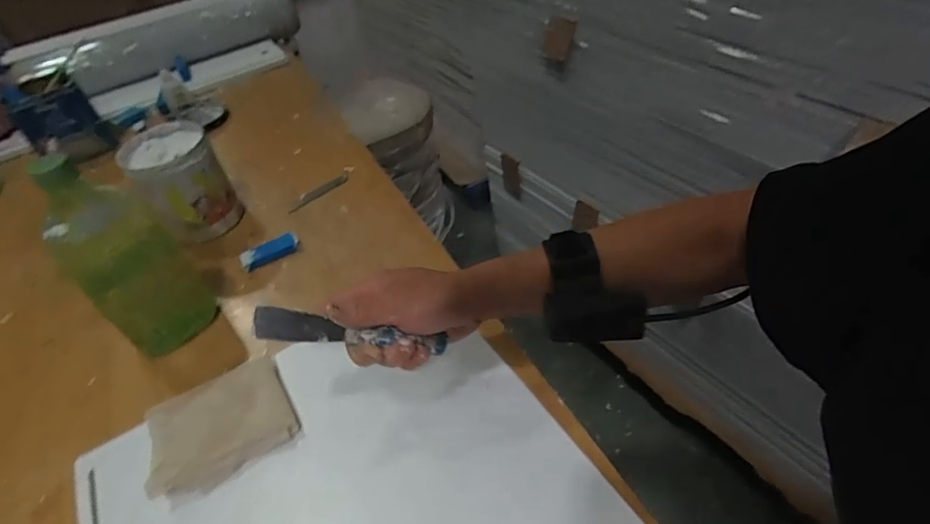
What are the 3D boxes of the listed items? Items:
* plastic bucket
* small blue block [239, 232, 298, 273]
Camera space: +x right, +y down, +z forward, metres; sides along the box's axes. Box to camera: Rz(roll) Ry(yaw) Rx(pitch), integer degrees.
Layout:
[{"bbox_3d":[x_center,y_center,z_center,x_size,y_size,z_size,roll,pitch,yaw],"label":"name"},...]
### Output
[{"bbox_3d":[-0.352,-0.097,0.636,0.096,0.114,0.104,-33,52,-24],"label":"plastic bucket"},{"bbox_3d":[-0.234,-0.012,0.611,0.068,0.016,0.028,-29,50,-21],"label":"small blue block"}]

